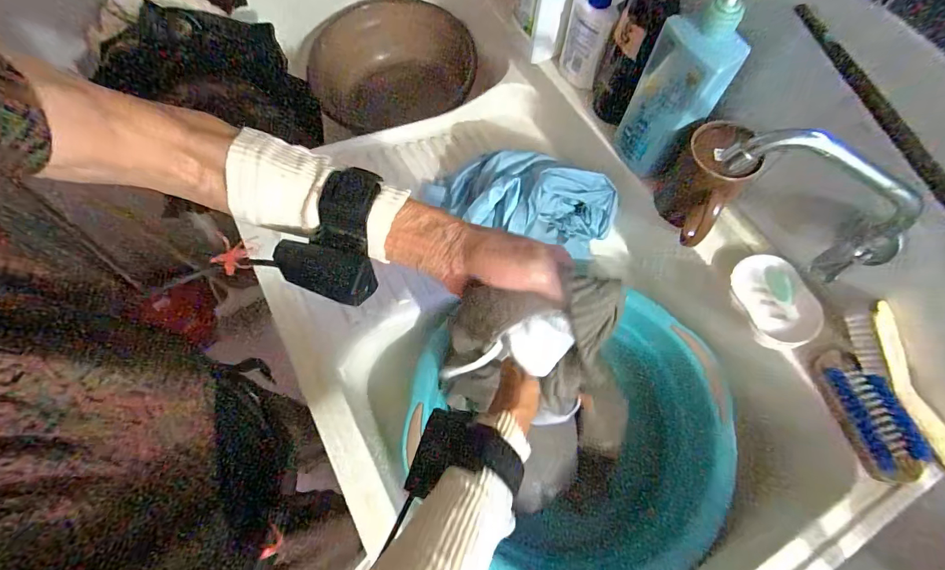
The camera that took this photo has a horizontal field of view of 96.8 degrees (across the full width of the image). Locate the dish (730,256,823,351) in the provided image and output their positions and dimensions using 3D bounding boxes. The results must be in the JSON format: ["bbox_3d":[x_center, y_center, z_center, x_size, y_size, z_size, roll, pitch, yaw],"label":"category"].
[{"bbox_3d":[0.363,0.018,0.505,0.079,0.020,0.111,-21,69,-10],"label":"dish"}]

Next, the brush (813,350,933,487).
[{"bbox_3d":[0.424,0.139,0.446,0.052,0.038,0.138,-18,69,-9],"label":"brush"}]

